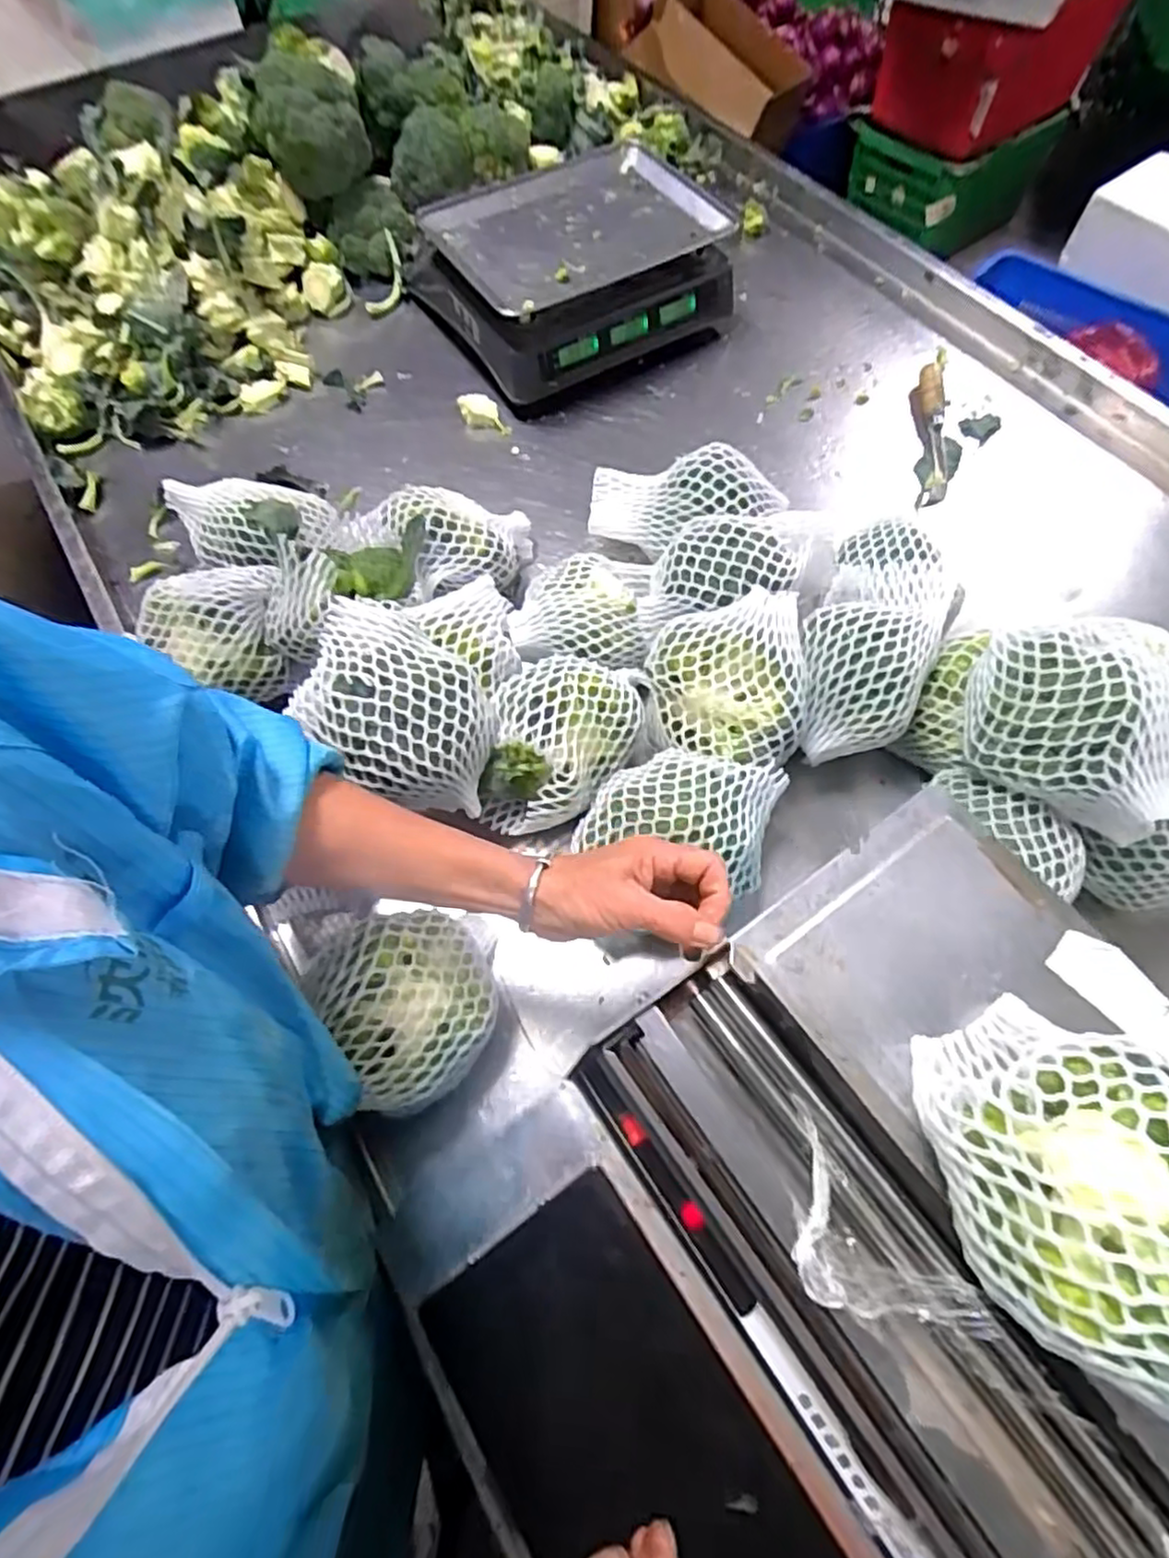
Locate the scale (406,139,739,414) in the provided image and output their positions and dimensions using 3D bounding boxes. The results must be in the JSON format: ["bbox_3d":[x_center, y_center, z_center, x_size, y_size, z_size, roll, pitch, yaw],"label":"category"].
[{"bbox_3d":[-0.022,-0.667,0.906,0.336,0.122,0.311,-30,68,-13],"label":"scale"}]

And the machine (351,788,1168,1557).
[{"bbox_3d":[0.170,0.314,0.381,0.425,0.200,0.523,-32,68,-13],"label":"machine"}]

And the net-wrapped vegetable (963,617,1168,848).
[{"bbox_3d":[0.362,-0.041,0.514,0.143,0.106,0.117,25,67,12],"label":"net-wrapped vegetable"}]

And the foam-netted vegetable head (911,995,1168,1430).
[{"bbox_3d":[0.213,0.182,0.278,0.100,0.107,0.171,-9,65,-3],"label":"foam-netted vegetable head"}]

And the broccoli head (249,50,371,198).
[{"bbox_3d":[-0.343,-0.811,0.875,0.132,0.119,0.118,-15,65,-6],"label":"broccoli head"}]

